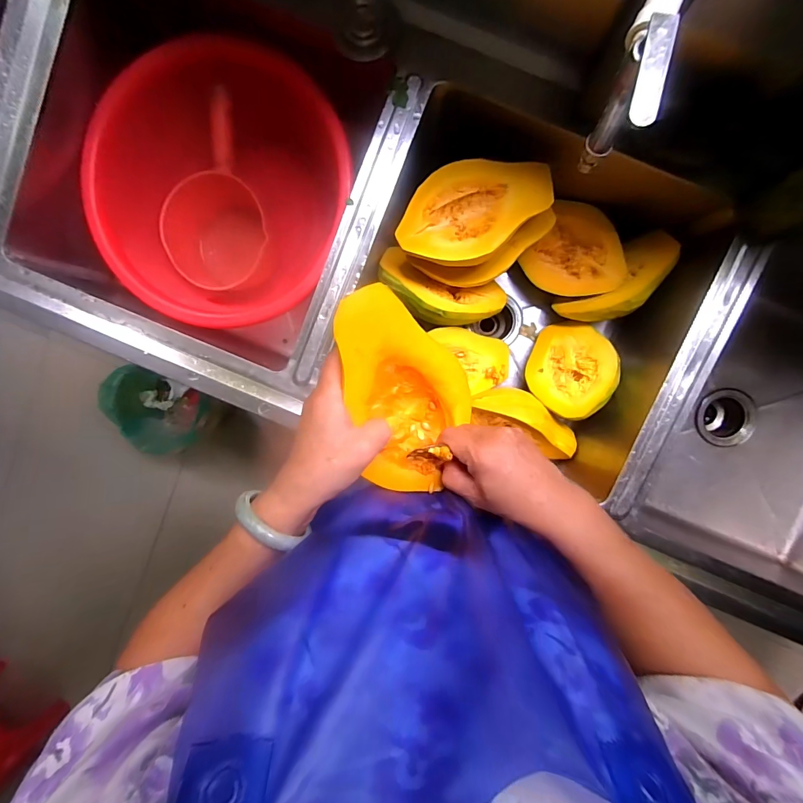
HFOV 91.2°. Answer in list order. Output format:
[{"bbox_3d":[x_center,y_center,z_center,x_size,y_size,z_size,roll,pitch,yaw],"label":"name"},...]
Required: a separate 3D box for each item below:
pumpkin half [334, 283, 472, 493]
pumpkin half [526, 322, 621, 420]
[{"bbox_3d":[0.003,0.000,0.383,0.135,0.060,0.229,-30,119,-29],"label":"pumpkin half"},{"bbox_3d":[0.311,-0.052,0.722,0.162,0.170,0.063,-55,136,-1],"label":"pumpkin half"}]

